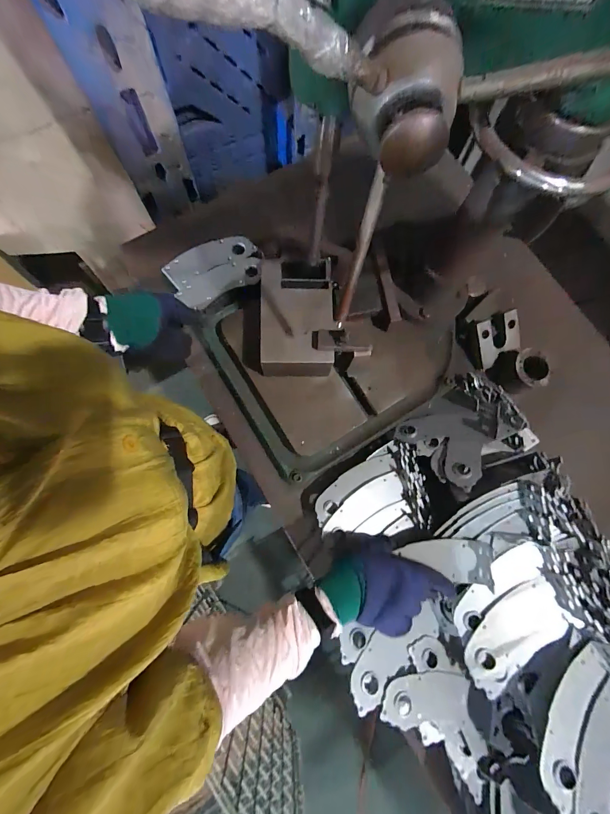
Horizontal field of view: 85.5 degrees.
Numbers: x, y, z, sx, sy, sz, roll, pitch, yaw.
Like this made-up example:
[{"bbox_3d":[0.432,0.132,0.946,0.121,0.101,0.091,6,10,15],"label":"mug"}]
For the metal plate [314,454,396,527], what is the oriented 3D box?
[{"bbox_3d":[0.085,0.136,0.587,0.174,0.010,0.045,-33,65,-14],"label":"metal plate"}]

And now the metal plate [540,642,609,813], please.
[{"bbox_3d":[0.332,0.387,0.413,0.050,0.016,0.177,40,67,7],"label":"metal plate"}]

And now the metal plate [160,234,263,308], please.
[{"bbox_3d":[-0.174,-0.264,0.630,0.167,0.022,0.126,-24,80,-6],"label":"metal plate"}]

